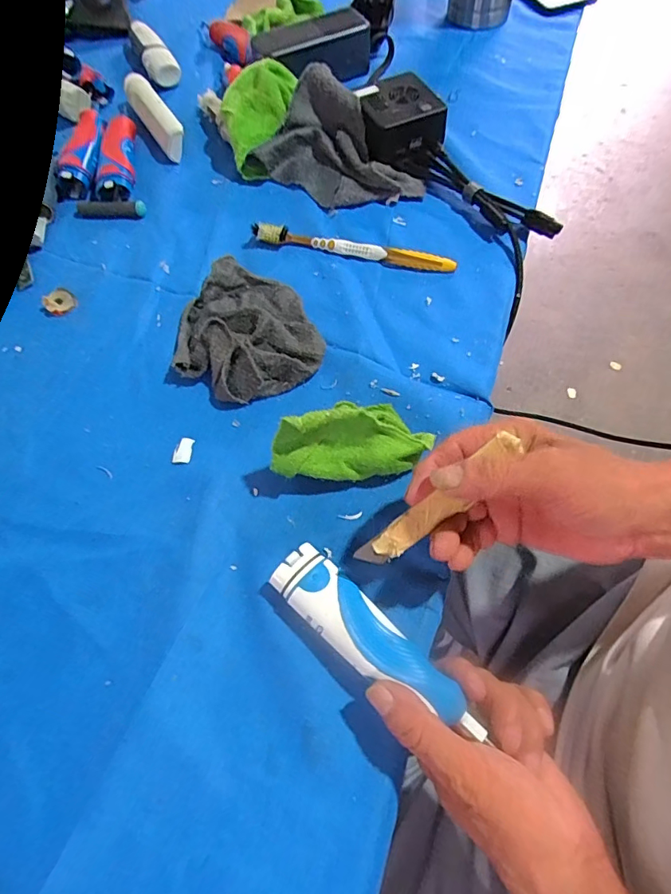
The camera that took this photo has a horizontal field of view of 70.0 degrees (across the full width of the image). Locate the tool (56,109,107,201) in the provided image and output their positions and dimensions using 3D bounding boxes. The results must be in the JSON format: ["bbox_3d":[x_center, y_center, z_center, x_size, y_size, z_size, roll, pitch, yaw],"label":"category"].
[{"bbox_3d":[-0.273,-0.320,0.511,0.038,0.029,0.125,-8,64,-1],"label":"tool"}]

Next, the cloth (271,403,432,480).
[{"bbox_3d":[0.011,-0.007,0.324,0.110,0.052,0.049,-4,64,1],"label":"cloth"}]

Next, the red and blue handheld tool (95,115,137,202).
[{"bbox_3d":[-0.228,-0.305,0.504,0.036,0.023,0.124,-8,64,-1],"label":"red and blue handheld tool"}]

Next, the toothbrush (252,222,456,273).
[{"bbox_3d":[0.015,-0.183,0.435,0.185,0.016,0.013,13,65,9],"label":"toothbrush"}]

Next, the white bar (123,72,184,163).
[{"bbox_3d":[-0.203,-0.371,0.534,0.028,0.030,0.148,-28,65,-10],"label":"white bar"}]

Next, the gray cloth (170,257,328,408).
[{"bbox_3d":[-0.079,-0.101,0.393,0.110,0.027,0.134,-21,64,-7],"label":"gray cloth"}]

